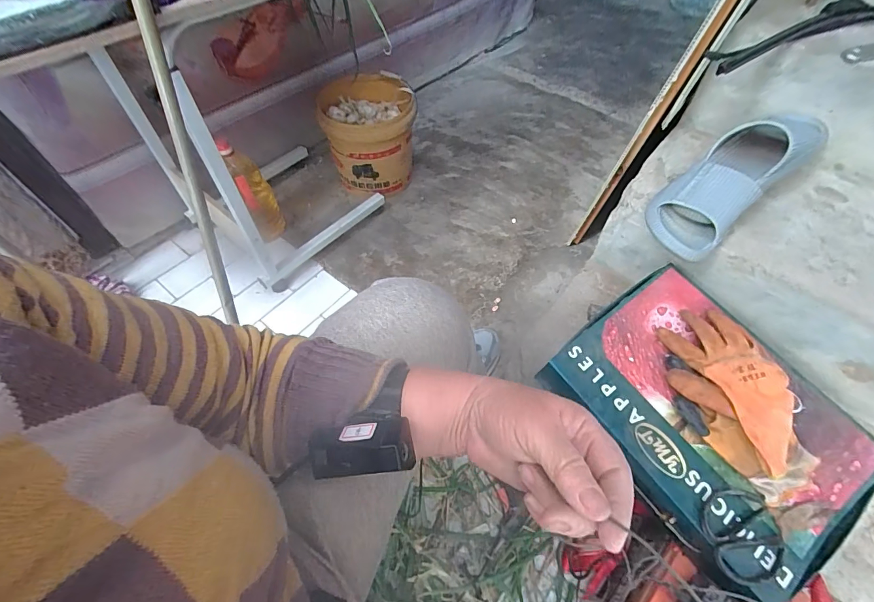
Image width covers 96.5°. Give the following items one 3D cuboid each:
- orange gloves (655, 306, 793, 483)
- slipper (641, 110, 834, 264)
[{"bbox_3d":[0.395,0.116,0.528,0.124,0.026,0.210,-26,65,3],"label":"orange gloves"},{"bbox_3d":[0.441,-0.182,0.580,0.283,0.069,0.112,-41,64,5],"label":"slipper"}]

